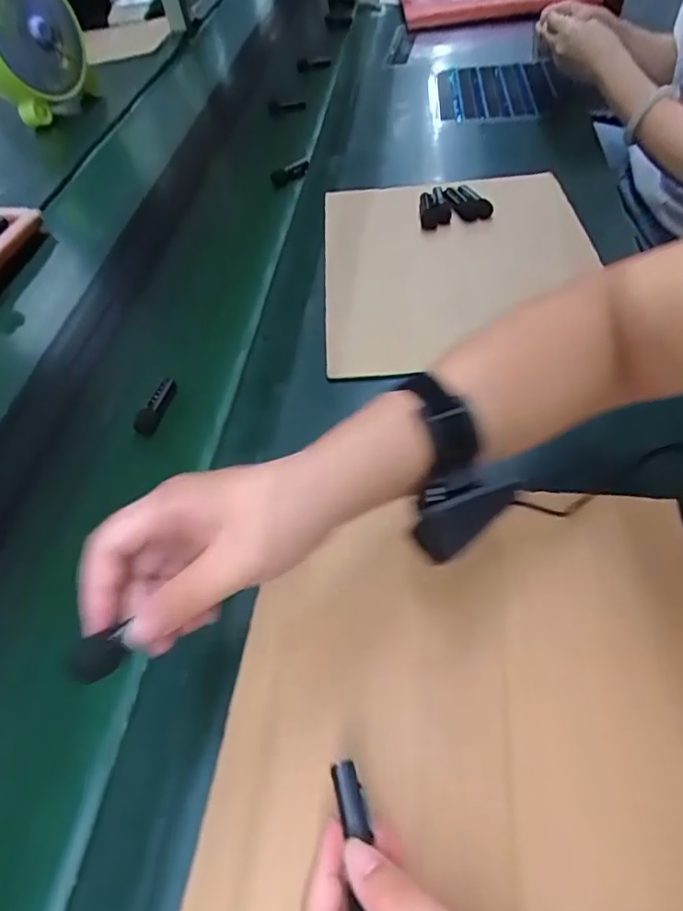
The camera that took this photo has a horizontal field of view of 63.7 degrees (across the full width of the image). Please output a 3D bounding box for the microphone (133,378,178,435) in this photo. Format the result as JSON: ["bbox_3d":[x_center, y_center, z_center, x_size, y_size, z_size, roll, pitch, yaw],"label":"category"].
[{"bbox_3d":[-0.176,-0.050,0.527,0.018,0.018,0.067,9,53,10],"label":"microphone"}]

